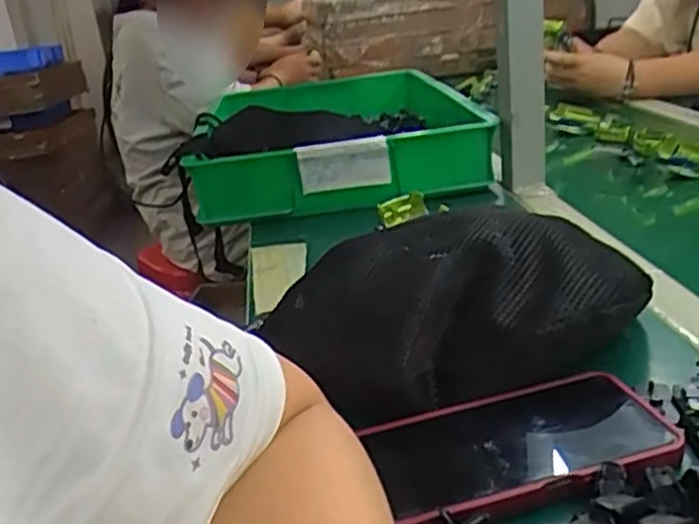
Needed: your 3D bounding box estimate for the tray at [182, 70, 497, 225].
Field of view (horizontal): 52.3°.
[{"bbox_3d":[-0.034,-0.194,1.032,0.364,0.088,0.642,-9,22,-3],"label":"tray"}]

